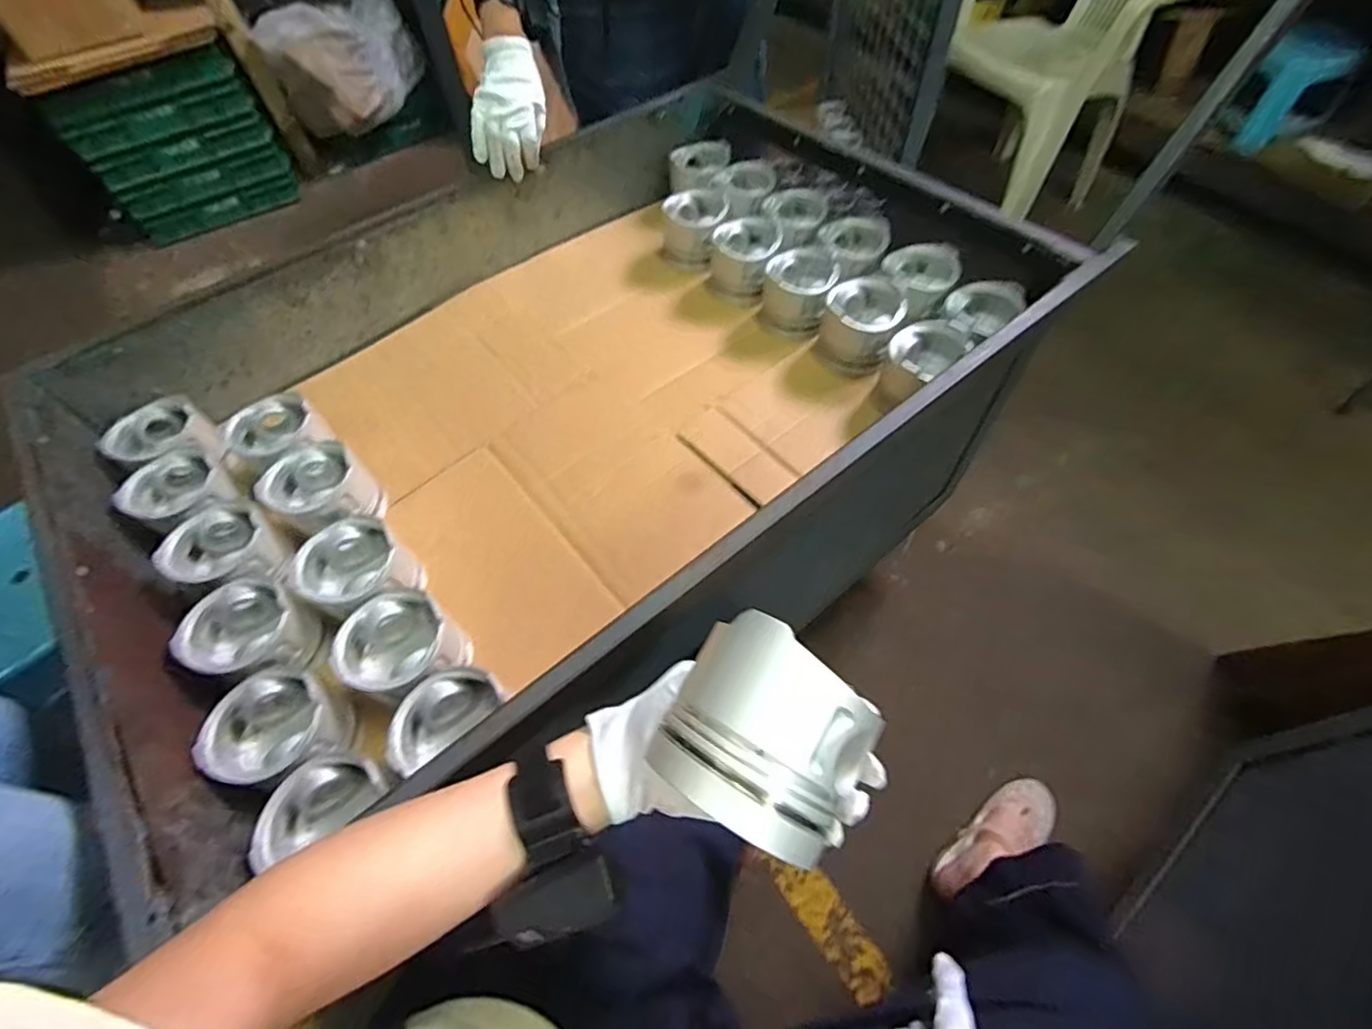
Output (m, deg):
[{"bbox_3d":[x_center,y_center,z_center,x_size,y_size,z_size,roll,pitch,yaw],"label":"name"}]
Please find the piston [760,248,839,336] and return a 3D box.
[{"bbox_3d":[0.167,-0.330,0.898,0.105,0.085,0.106,14,58,12],"label":"piston"}]

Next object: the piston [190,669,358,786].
[{"bbox_3d":[-0.380,0.204,0.571,0.108,0.070,0.101,6,57,7],"label":"piston"}]

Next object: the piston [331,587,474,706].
[{"bbox_3d":[-0.286,0.136,0.608,0.101,0.066,0.099,-1,56,2],"label":"piston"}]

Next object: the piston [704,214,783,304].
[{"bbox_3d":[0.091,-0.405,0.947,0.108,0.095,0.113,10,57,9],"label":"piston"}]

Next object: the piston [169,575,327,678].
[{"bbox_3d":[-0.451,0.123,0.622,0.101,0.072,0.095,23,60,17],"label":"piston"}]

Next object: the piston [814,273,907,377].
[{"bbox_3d":[0.240,-0.263,0.840,0.104,0.088,0.109,14,58,12],"label":"piston"}]

